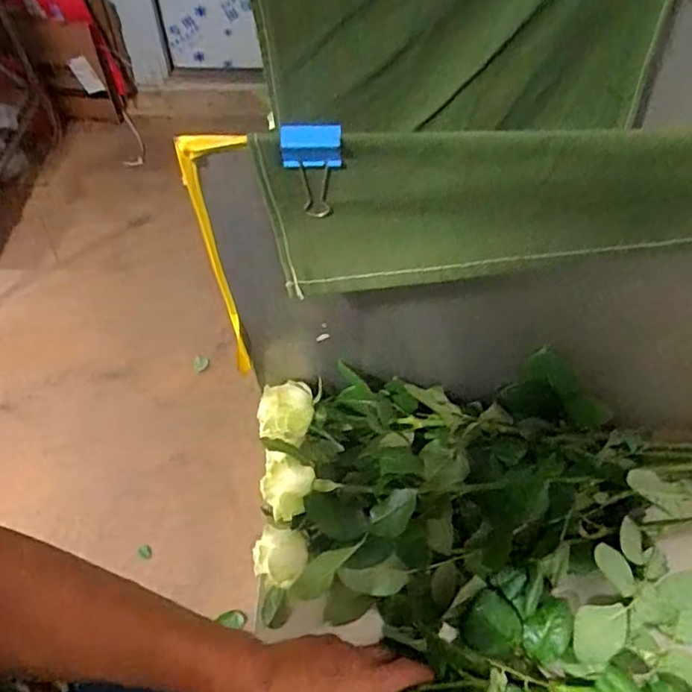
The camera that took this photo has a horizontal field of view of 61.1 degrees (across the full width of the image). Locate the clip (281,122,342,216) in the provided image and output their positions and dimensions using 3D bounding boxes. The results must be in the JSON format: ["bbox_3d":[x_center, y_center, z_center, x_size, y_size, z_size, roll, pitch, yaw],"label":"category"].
[{"bbox_3d":[-0.018,-0.095,0.325,0.031,0.066,0.013,-2,55,-1],"label":"clip"}]

